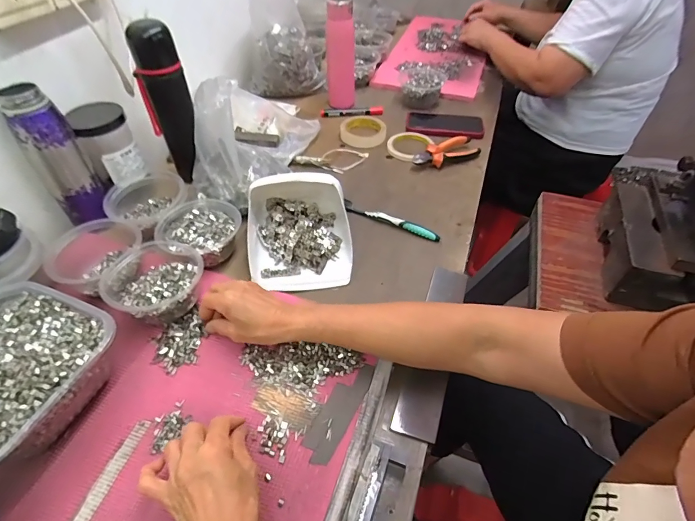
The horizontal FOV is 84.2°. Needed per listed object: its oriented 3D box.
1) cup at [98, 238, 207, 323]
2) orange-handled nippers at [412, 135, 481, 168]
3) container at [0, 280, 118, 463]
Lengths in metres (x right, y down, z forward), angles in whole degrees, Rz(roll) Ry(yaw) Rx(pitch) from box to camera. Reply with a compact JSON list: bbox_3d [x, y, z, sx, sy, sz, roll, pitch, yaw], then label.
[{"bbox_3d":[-0.250,0.029,0.507,0.116,0.057,0.120,1,48,-1],"label":"cup"},{"bbox_3d":[0.200,-0.214,0.763,0.139,0.030,0.057,-26,52,-22],"label":"orange-handled nippers"},{"bbox_3d":[-0.354,0.122,0.407,0.175,0.081,0.170,16,50,14],"label":"container"}]

